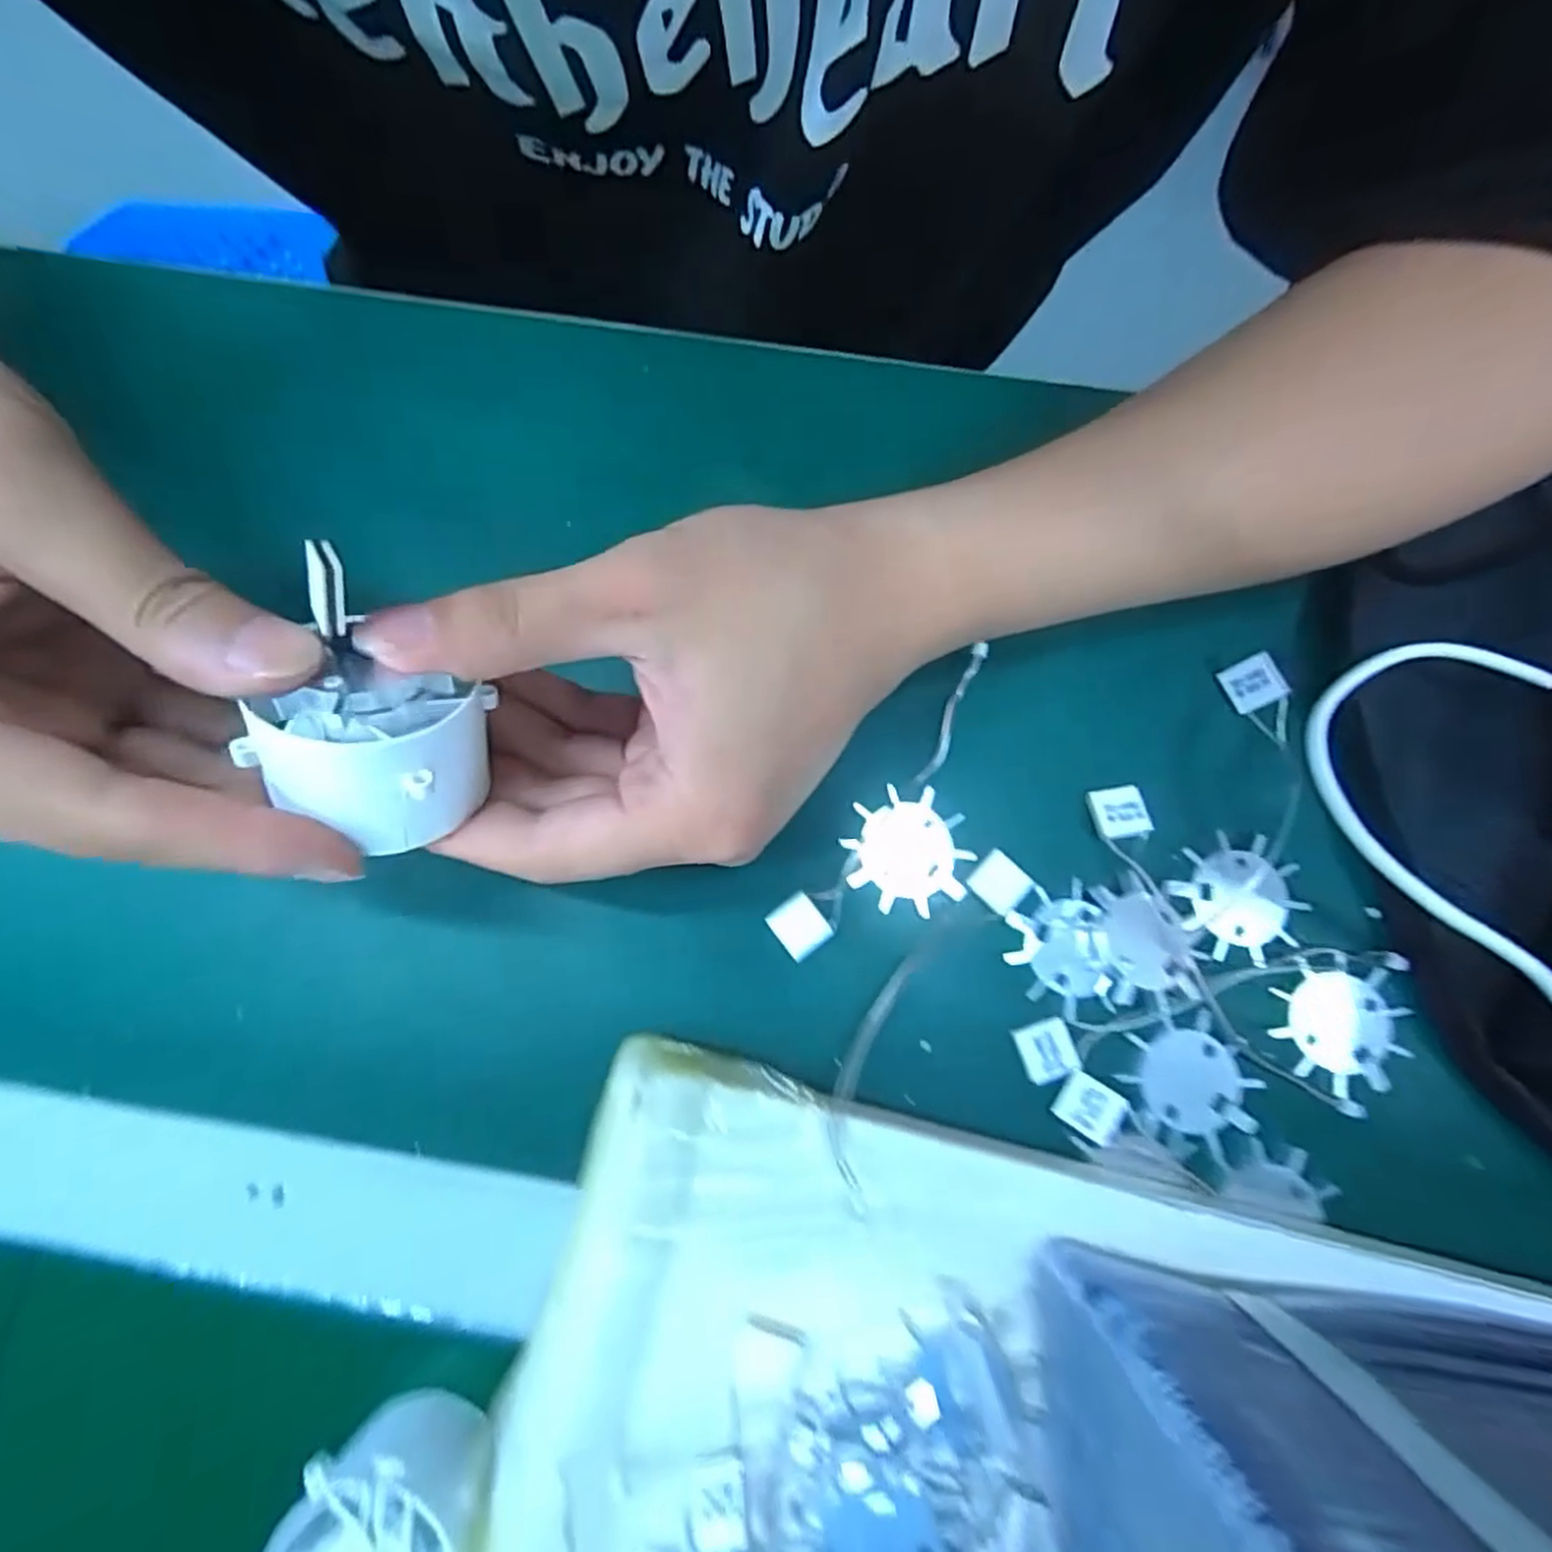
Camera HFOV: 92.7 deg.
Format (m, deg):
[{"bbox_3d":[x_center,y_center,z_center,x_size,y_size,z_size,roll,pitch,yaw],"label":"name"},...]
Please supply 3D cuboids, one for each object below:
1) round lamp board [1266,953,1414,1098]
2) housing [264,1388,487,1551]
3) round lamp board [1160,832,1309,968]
[{"bbox_3d":[0.173,0.075,0.225,0.036,0.004,0.038,0,80,1],"label":"round lamp board"},{"bbox_3d":[-0.102,0.202,0.193,0.047,0.032,0.052,5,80,2],"label":"housing"},{"bbox_3d":[0.146,0.038,0.232,0.035,0.005,0.038,0,80,1],"label":"round lamp board"}]

